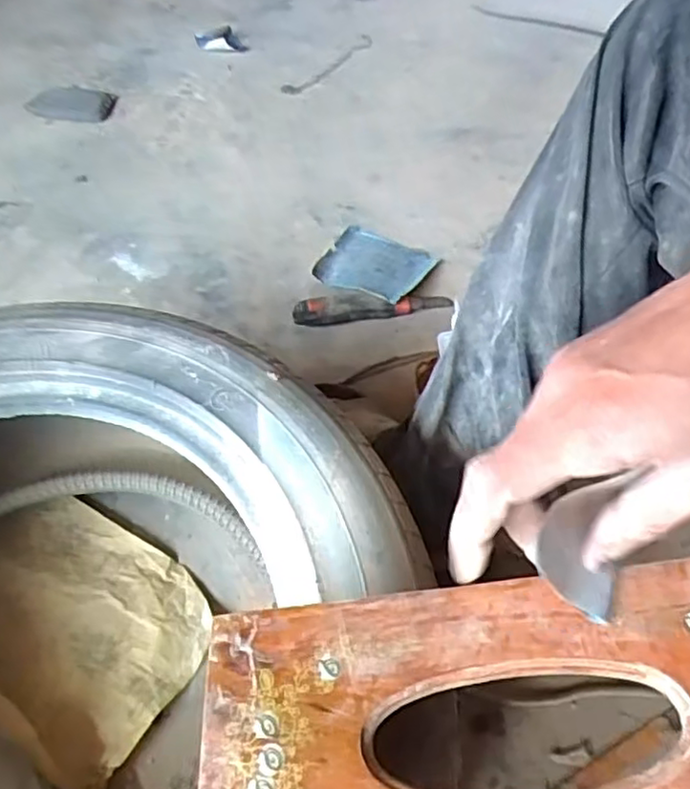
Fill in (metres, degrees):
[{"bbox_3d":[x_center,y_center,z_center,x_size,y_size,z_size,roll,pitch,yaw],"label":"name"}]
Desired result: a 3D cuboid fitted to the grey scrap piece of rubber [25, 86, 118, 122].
[{"bbox_3d":[-0.440,-0.474,1.050,0.127,0.019,0.091,2,55,2],"label":"grey scrap piece of rubber"}]

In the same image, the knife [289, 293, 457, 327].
[{"bbox_3d":[0.034,-0.110,0.796,0.193,0.018,0.040,-6,55,-4],"label":"knife"}]

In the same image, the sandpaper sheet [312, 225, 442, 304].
[{"bbox_3d":[0.040,-0.172,0.848,0.134,0.013,0.114,23,58,16],"label":"sandpaper sheet"}]

